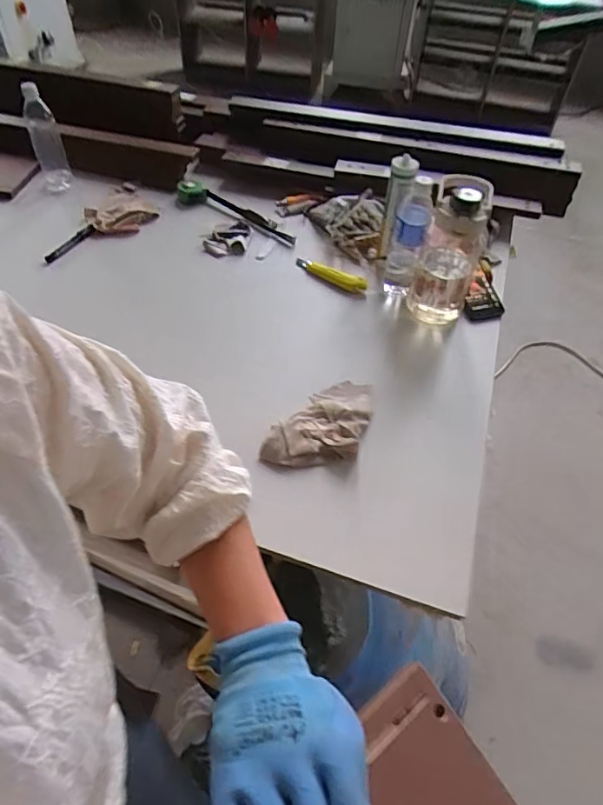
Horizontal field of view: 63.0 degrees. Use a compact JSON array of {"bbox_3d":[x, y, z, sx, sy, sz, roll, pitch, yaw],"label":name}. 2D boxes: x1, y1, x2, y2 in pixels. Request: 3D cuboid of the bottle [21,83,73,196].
[{"bbox_3d":[-0.607,-0.629,1.163,0.069,0.214,0.083,-18,52,-17],"label":"bottle"}]

